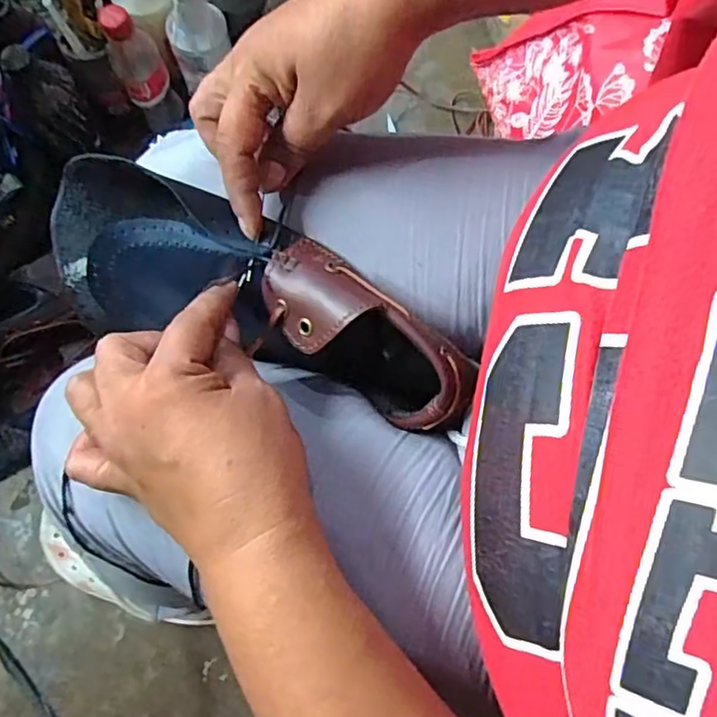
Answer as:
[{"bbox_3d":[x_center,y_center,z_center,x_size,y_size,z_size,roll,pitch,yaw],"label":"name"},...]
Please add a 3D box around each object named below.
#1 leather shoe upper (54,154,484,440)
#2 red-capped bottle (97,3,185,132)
[{"bbox_3d":[-0.053,-0.028,0.324,0.231,0.081,0.078,24,80,6],"label":"leather shoe upper"},{"bbox_3d":[-0.248,-0.329,0.700,0.052,0.169,0.055,0,80,-1],"label":"red-capped bottle"}]

